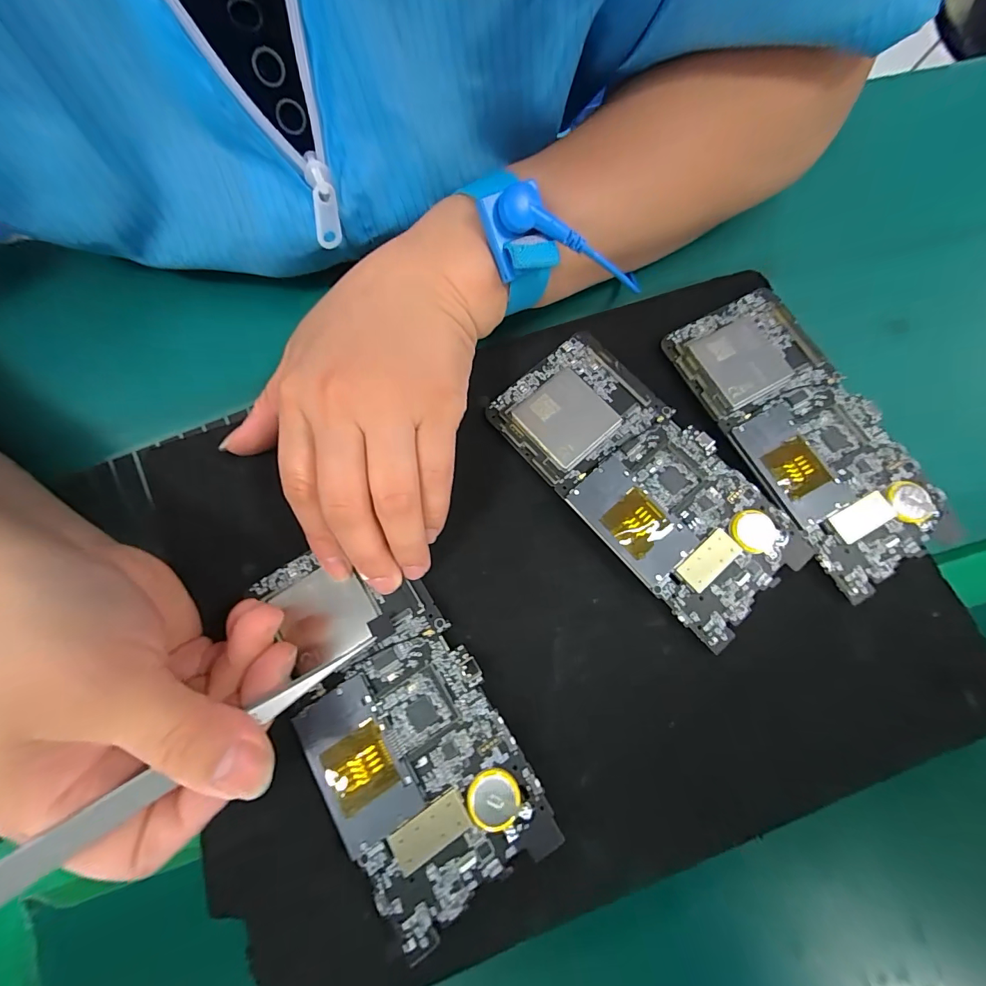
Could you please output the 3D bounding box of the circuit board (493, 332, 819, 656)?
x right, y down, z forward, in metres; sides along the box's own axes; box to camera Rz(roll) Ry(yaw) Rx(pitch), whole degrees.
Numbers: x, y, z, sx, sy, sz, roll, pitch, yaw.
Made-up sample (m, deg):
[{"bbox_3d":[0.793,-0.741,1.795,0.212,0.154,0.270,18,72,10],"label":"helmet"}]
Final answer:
[{"bbox_3d":[0.072,-0.009,0.206,0.071,0.005,0.151,-40,85,-8],"label":"circuit board"}]

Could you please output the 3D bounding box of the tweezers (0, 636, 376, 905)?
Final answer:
[{"bbox_3d":[-0.097,0.087,0.145,0.123,0.005,0.010,-28,77,-30],"label":"tweezers"}]

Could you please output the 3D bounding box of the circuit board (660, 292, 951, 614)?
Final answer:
[{"bbox_3d":[0.152,-0.033,0.211,0.069,0.008,0.149,-28,84,-6],"label":"circuit board"}]

